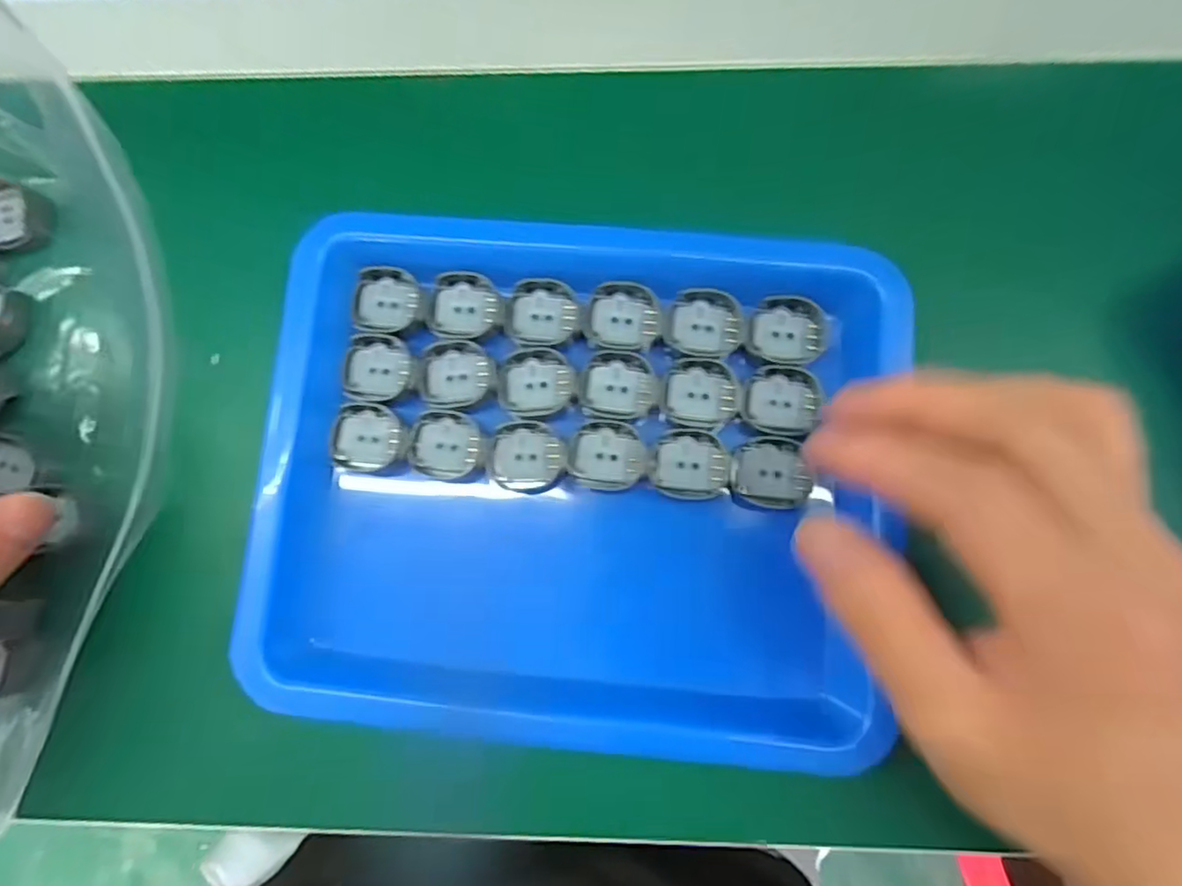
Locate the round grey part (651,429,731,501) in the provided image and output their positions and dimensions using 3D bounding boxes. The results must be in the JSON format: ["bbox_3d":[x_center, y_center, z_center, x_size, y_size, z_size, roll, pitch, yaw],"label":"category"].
[{"bbox_3d":[0.036,0.008,0.226,0.027,0.004,0.024,4,83,4],"label":"round grey part"}]

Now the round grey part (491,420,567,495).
[{"bbox_3d":[-0.023,0.005,0.230,0.026,0.004,0.026,0,83,3],"label":"round grey part"}]

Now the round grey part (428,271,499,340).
[{"bbox_3d":[-0.048,-0.052,0.239,0.025,0.007,0.024,0,83,3],"label":"round grey part"}]

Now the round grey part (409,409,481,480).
[{"bbox_3d":[-0.054,0.000,0.233,0.025,0.004,0.024,3,83,3],"label":"round grey part"}]

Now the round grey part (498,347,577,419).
[{"bbox_3d":[-0.020,-0.022,0.233,0.028,0.004,0.025,1,83,3],"label":"round grey part"}]

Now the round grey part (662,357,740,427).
[{"bbox_3d":[0.040,-0.018,0.229,0.027,0.004,0.024,10,83,4],"label":"round grey part"}]

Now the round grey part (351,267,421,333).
[{"bbox_3d":[-0.077,-0.054,0.240,0.024,0.007,0.026,0,83,3],"label":"round grey part"}]

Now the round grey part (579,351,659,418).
[{"bbox_3d":[0.010,-0.022,0.231,0.028,0.004,0.024,3,83,3],"label":"round grey part"}]

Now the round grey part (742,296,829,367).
[{"bbox_3d":[0.071,-0.041,0.231,0.027,0.005,0.024,11,83,4],"label":"round grey part"}]

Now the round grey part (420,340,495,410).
[{"bbox_3d":[-0.050,-0.026,0.235,0.027,0.004,0.024,4,83,4],"label":"round grey part"}]

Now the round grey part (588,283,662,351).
[{"bbox_3d":[0.012,-0.047,0.233,0.026,0.004,0.024,0,83,3],"label":"round grey part"}]

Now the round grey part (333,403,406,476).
[{"bbox_3d":[-0.081,-0.002,0.234,0.027,0.006,0.025,0,83,3],"label":"round grey part"}]

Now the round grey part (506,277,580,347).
[{"bbox_3d":[-0.018,-0.049,0.236,0.026,0.004,0.025,0,83,3],"label":"round grey part"}]

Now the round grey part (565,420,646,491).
[{"bbox_3d":[0.006,0.004,0.229,0.027,0.004,0.025,0,83,3],"label":"round grey part"}]

